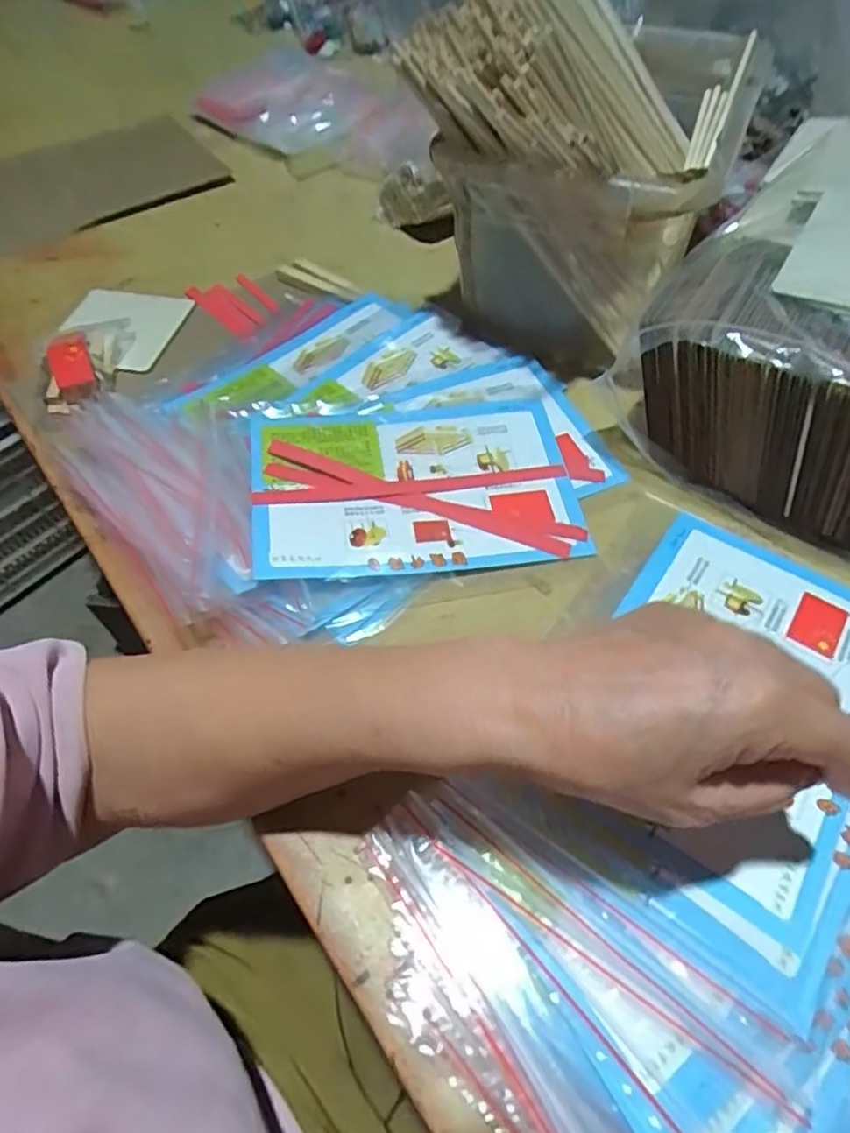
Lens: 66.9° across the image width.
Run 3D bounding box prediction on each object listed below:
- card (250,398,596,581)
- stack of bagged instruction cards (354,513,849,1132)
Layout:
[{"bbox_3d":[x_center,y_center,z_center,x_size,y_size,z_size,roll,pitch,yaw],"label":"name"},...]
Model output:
[{"bbox_3d":[-0.007,-0.059,0.437,0.213,0.009,0.141,-6,55,-6],"label":"card"},{"bbox_3d":[0.146,0.125,0.313,0.226,0.016,0.326,39,62,24],"label":"stack of bagged instruction cards"}]

